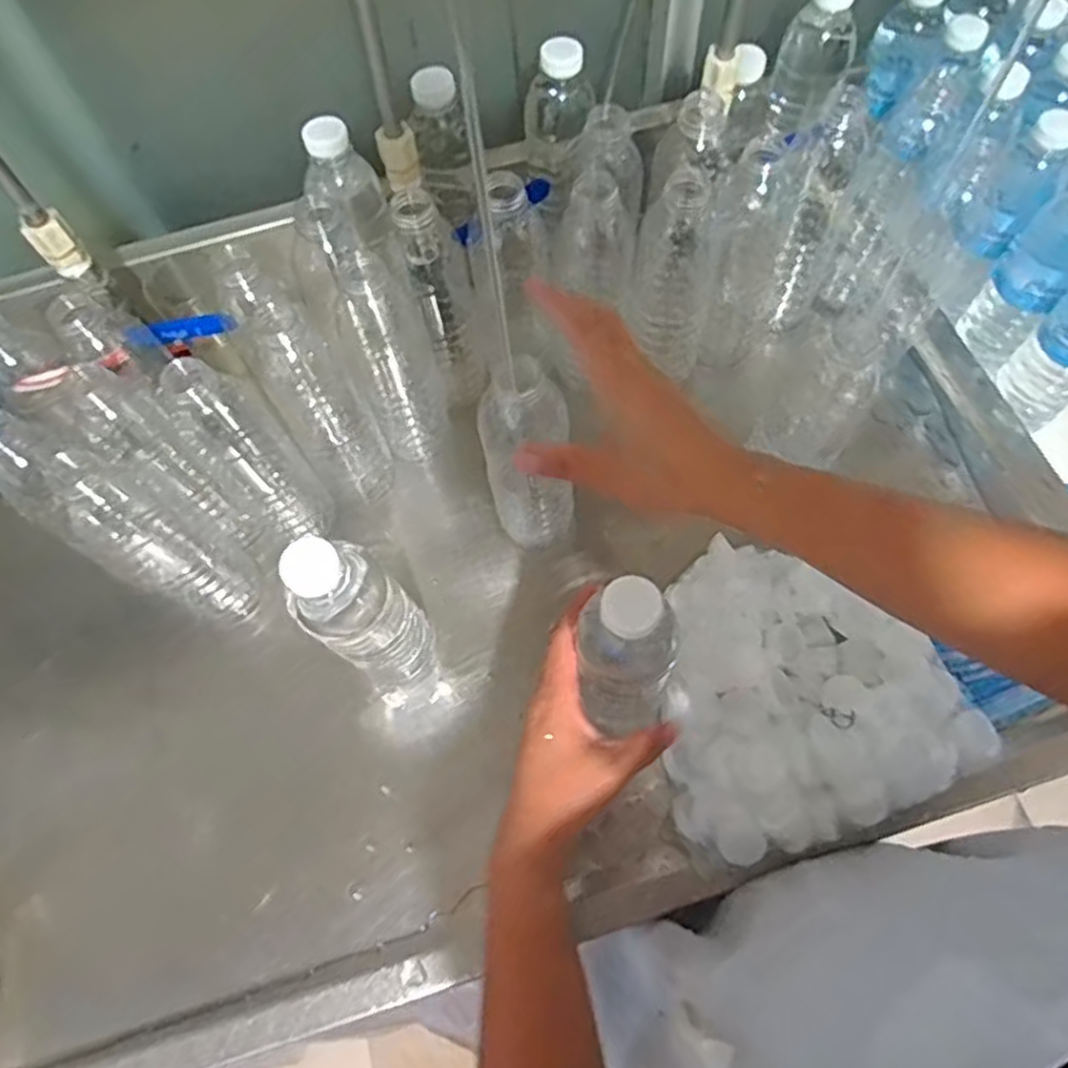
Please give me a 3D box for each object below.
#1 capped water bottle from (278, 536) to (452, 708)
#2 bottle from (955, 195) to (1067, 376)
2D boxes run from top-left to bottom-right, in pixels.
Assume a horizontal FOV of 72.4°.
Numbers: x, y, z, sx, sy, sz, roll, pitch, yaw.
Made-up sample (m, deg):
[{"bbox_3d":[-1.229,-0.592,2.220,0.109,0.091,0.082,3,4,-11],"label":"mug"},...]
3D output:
[{"bbox_3d":[-0.102,0.063,0.475,0.054,0.214,0.053,-27,67,-9],"label":"capped water bottle"},{"bbox_3d":[0.401,-0.208,0.582,0.055,0.166,0.051,38,73,18],"label":"bottle"}]

